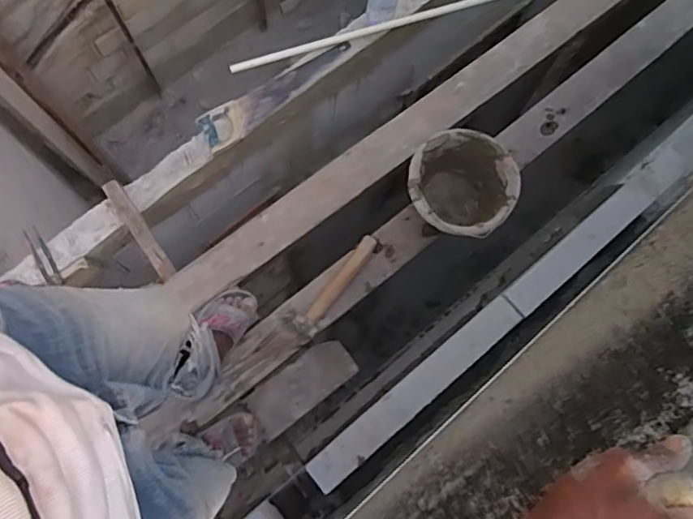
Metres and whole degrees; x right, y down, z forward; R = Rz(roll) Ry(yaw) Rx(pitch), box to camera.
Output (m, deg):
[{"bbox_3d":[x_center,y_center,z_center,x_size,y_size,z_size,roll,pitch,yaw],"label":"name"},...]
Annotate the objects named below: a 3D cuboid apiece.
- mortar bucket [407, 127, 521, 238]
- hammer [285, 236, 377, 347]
[{"bbox_3d":[0.275,-0.164,1.416,0.254,0.169,0.250,0,76,-2],"label":"mortar bucket"},{"bbox_3d":[-0.029,0.066,1.417,0.080,0.032,0.301,40,78,8],"label":"hammer"}]

